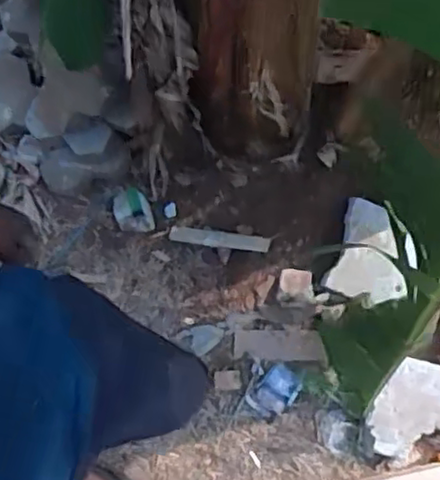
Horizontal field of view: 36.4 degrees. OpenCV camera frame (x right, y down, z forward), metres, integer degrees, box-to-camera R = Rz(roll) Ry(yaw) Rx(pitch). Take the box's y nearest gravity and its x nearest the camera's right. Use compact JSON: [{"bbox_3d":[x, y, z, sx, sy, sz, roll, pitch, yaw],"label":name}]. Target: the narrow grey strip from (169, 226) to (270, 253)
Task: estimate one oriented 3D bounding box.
[{"bbox_3d":[-0.002,-0.001,1.457,0.218,0.007,0.034,7,87,10],"label":"narrow grey strip"}]

